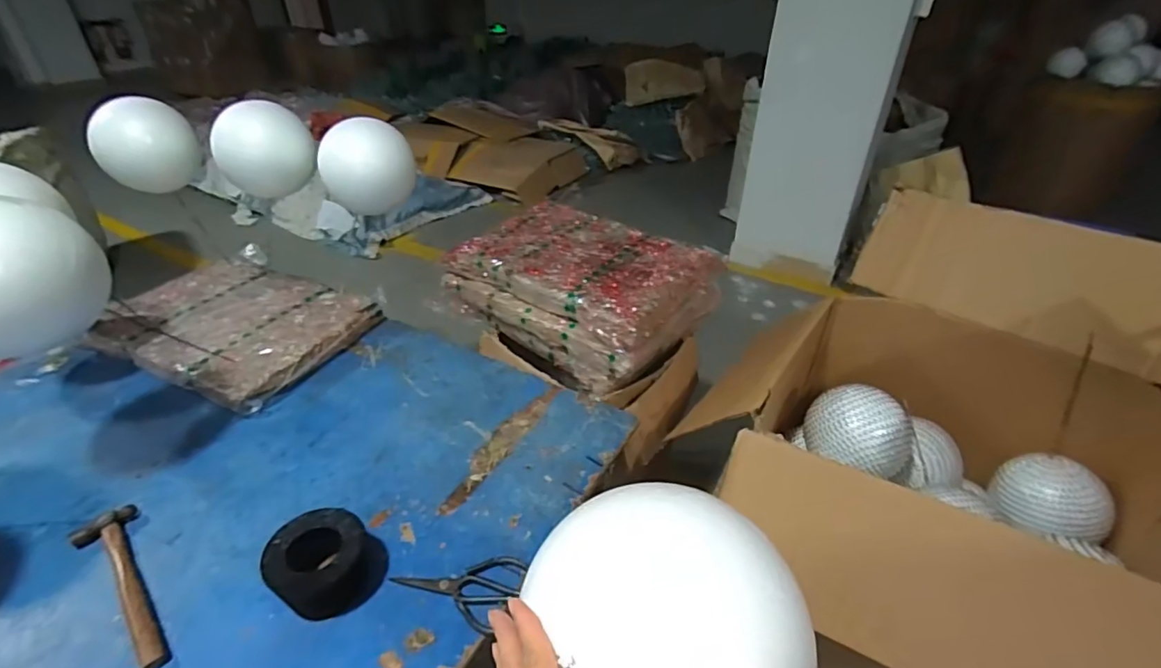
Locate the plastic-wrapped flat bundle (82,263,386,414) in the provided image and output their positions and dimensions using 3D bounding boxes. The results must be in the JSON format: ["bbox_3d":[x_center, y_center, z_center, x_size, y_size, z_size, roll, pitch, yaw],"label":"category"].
[{"bbox_3d":[-0.737,-0.029,1.149,0.532,0.076,0.352,15,37,22],"label":"plastic-wrapped flat bundle"}]

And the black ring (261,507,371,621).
[{"bbox_3d":[-0.324,0.289,0.676,0.103,0.080,0.111,0,34,0],"label":"black ring"}]

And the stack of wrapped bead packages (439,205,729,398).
[{"bbox_3d":[0.000,-0.108,1.222,0.514,0.168,0.376,23,40,31],"label":"stack of wrapped bead packages"}]

